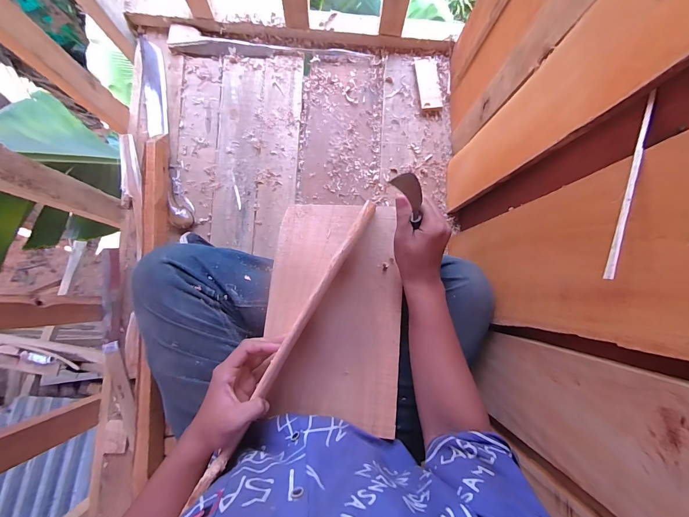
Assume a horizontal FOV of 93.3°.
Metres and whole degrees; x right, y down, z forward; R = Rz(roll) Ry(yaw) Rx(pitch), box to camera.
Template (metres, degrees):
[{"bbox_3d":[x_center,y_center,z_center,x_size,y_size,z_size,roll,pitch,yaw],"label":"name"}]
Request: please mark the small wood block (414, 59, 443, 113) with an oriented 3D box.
[{"bbox_3d":[0.190,-0.394,0.733,0.050,0.015,0.126,-7,84,-1],"label":"small wood block"}]

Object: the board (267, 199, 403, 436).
[{"bbox_3d":[-0.017,0.073,0.484,0.197,0.015,0.315,3,78,9],"label":"board"}]

